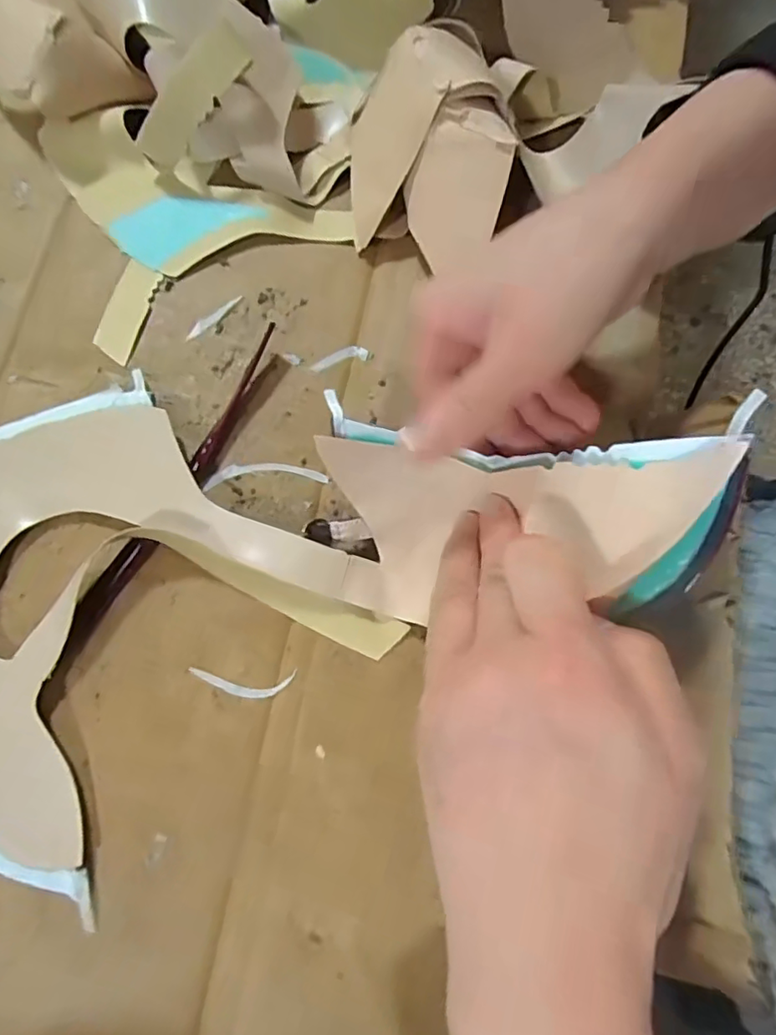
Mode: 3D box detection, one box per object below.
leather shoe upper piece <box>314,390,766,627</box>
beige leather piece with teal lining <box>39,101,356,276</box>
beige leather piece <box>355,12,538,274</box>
[{"bbox_3d":[0.046,-0.001,0.201,0.141,0.047,0.070,-1,74,28],"label":"leather shoe upper piece"},{"bbox_3d":[-0.104,-0.155,0.278,0.160,0.018,0.063,22,77,4],"label":"beige leather piece with teal lining"},{"bbox_3d":[0.020,-0.175,0.265,0.075,0.059,0.095,8,76,1],"label":"beige leather piece"}]

